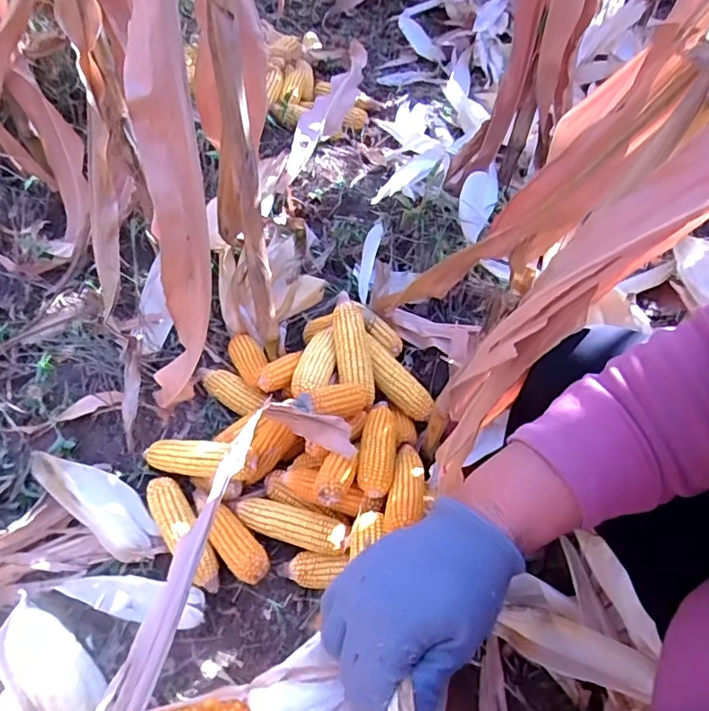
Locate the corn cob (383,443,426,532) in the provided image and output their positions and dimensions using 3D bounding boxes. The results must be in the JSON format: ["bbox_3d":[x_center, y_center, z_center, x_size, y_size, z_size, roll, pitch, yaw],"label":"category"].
[{"bbox_3d":[0.073,0.180,0.739,0.047,0.040,0.155,14,31,4],"label":"corn cob"}]

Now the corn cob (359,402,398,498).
[{"bbox_3d":[0.036,0.124,0.769,0.049,0.048,0.162,10,54,2],"label":"corn cob"}]

